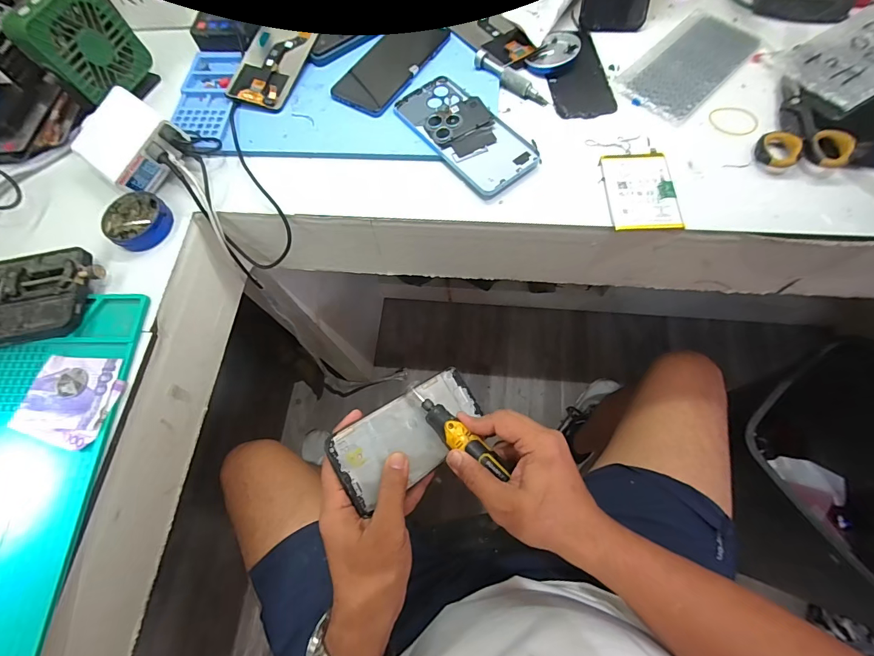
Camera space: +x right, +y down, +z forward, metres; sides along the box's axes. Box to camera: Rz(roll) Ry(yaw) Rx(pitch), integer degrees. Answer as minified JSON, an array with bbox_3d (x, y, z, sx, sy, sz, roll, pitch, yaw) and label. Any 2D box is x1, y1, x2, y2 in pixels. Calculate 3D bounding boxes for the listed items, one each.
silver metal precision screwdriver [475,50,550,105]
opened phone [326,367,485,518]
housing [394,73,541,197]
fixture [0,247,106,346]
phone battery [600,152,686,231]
[{"bbox_3d":[0.086,-0.288,0.449,0.099,0.015,0.016,39,76,17],"label":"silver metal precision screwdriver"},{"bbox_3d":[-0.019,0.097,0.372,0.161,0.006,0.071,-25,78,-41],"label":"opened phone"},{"bbox_3d":[0.028,-0.215,0.425,0.085,0.012,0.171,-40,71,-11],"label":"housing"},{"bbox_3d":[-0.411,-0.029,0.371,0.166,0.023,0.091,-10,68,0],"label":"fixture"},{"bbox_3d":[0.205,-0.138,0.390,0.065,0.006,0.094,-2,70,0],"label":"phone battery"}]

